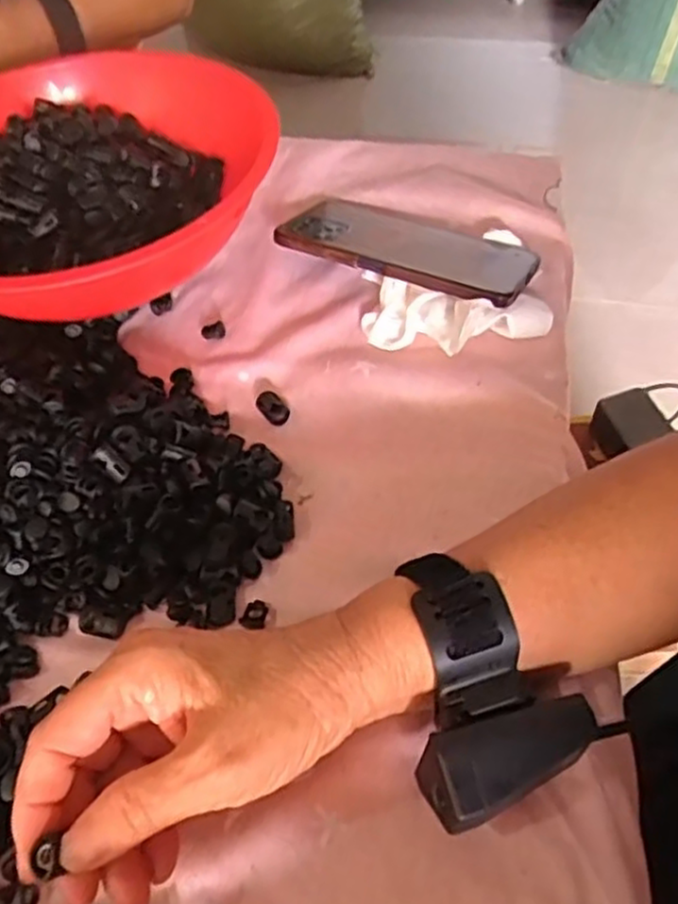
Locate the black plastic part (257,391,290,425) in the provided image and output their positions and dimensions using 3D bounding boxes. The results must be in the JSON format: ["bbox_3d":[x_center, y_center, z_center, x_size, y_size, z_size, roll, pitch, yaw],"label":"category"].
[{"bbox_3d":[-0.038,-0.026,0.417,0.015,0.007,0.023,-35,61,-20],"label":"black plastic part"}]

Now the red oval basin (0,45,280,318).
[{"bbox_3d":[-0.166,-0.162,0.467,0.247,0.083,0.226,-37,61,-19],"label":"red oval basin"}]

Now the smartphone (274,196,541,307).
[{"bbox_3d":[0.044,-0.139,0.478,0.169,0.012,0.083,23,43,20],"label":"smartphone"}]

